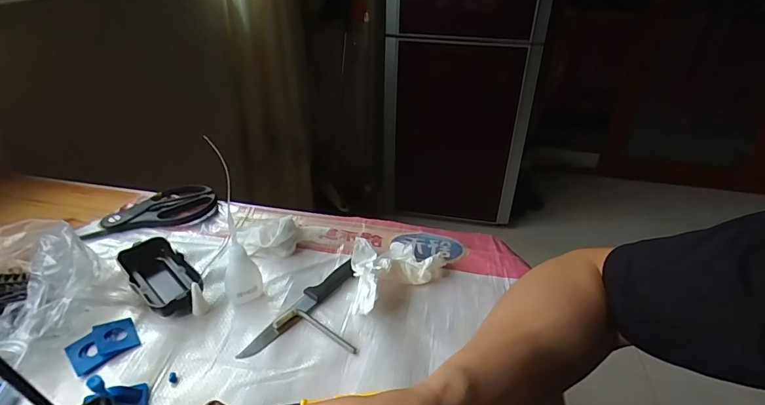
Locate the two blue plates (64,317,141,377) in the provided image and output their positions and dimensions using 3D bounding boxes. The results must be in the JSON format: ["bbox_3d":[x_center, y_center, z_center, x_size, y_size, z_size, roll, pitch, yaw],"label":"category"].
[{"bbox_3d":[-0.245,0.124,0.371,0.051,0.006,0.043,-26,41,-36],"label":"two blue plates"}]

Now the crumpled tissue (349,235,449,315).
[{"bbox_3d":[0.008,0.065,0.445,0.123,0.038,0.067,-24,40,-35],"label":"crumpled tissue"}]

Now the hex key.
[{"bbox_3d":[-0.059,0.116,0.390,0.080,0.009,0.026,10,33,14],"label":"hex key"}]

